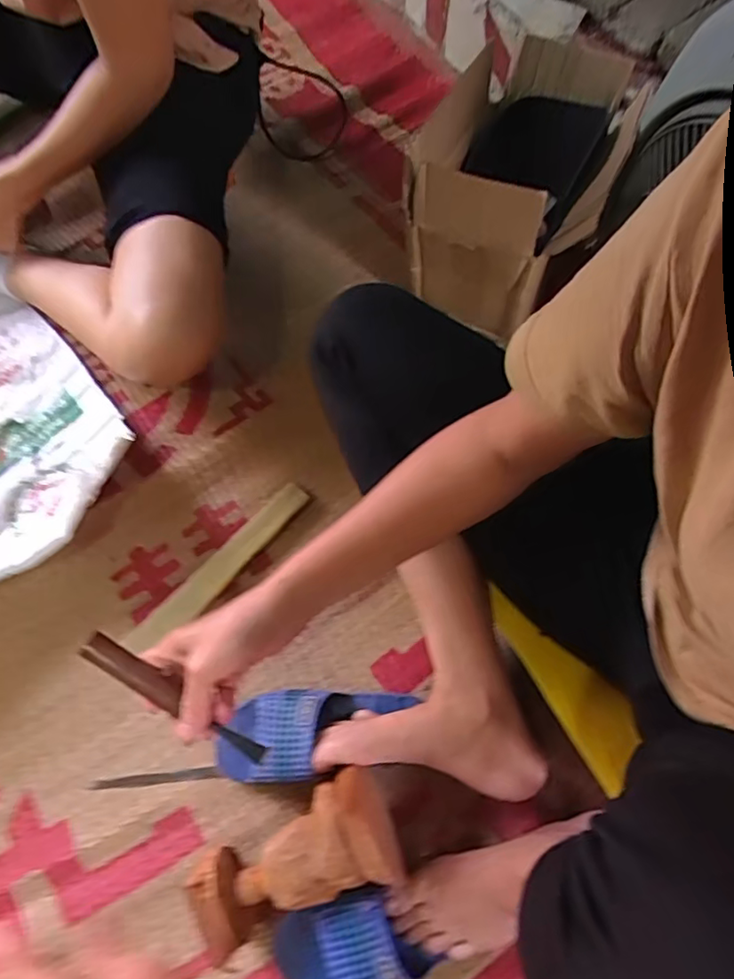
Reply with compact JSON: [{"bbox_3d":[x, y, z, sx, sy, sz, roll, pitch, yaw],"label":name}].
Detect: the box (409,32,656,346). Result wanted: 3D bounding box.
[{"bbox_3d":[0.191,-0.388,0.757,0.215,0.191,0.276,25,71,8],"label":"box"}]

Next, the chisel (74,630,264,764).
[{"bbox_3d":[-0.150,0.164,0.468,0.163,0.017,0.024,35,72,-3],"label":"chisel"}]

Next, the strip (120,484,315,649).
[{"bbox_3d":[-0.168,0.089,0.685,0.037,0.010,0.253,43,77,6],"label":"strip"}]

